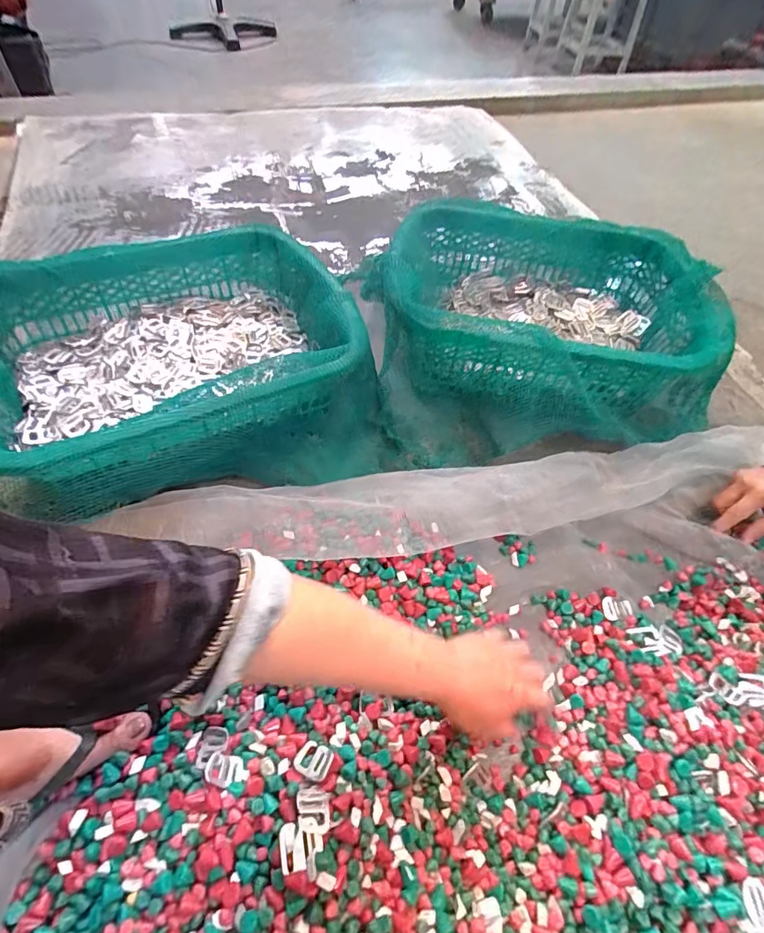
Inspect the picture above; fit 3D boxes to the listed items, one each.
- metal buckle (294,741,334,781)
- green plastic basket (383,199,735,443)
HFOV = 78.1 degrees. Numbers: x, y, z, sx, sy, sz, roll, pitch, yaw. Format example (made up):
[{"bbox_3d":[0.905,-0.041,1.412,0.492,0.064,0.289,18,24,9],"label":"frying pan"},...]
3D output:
[{"bbox_3d":[-0.059,0.253,0.407,0.030,0.007,0.025,20,55,11],"label":"metal buckle"},{"bbox_3d":[0.237,-0.224,0.739,0.495,0.174,0.377,13,51,6],"label":"green plastic basket"}]

